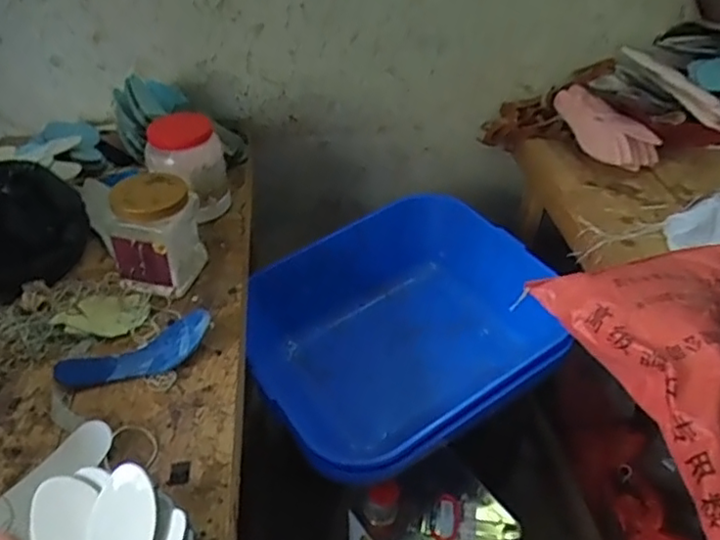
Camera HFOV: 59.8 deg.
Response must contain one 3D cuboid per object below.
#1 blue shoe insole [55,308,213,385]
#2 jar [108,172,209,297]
[{"bbox_3d":[-0.331,0.121,0.928,0.221,0.048,0.093,-18,42,-23],"label":"blue shoe insole"},{"bbox_3d":[-0.342,-0.061,1.045,0.125,0.158,0.117,1,38,-1],"label":"jar"}]

